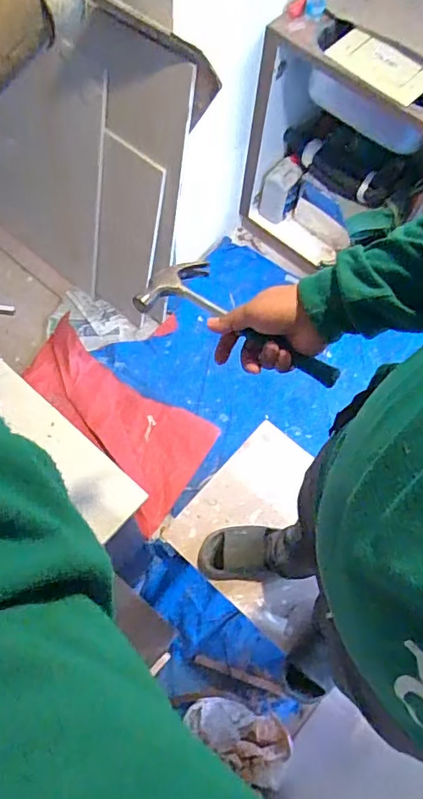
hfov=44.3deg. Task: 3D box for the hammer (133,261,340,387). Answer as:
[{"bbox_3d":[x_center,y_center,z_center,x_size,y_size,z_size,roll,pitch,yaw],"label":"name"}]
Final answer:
[{"bbox_3d":[0.033,-0.081,0.599,0.245,0.028,0.091,33,73,15],"label":"hammer"}]

